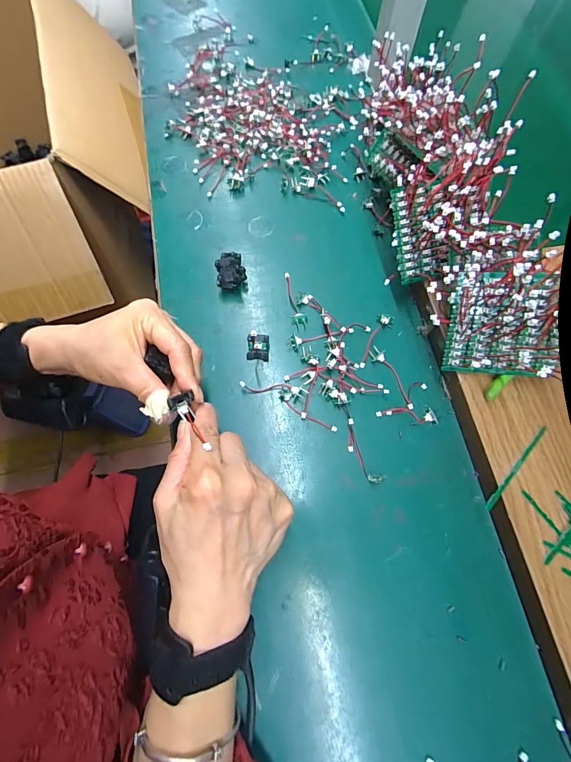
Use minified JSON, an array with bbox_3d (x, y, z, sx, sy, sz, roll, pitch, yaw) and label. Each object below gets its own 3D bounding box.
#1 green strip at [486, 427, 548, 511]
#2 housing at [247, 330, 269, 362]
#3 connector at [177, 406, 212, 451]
[{"bbox_3d":[0.185,0.068,0.284,0.005,0.004,0.086,41,74,13],"label":"green strip"},{"bbox_3d":[-0.026,-0.033,0.343,0.020,0.013,0.025,3,69,0],"label":"housing"},{"bbox_3d":[-0.064,0.031,0.247,0.006,0.009,0.052,-38,34,-12],"label":"connector"}]

